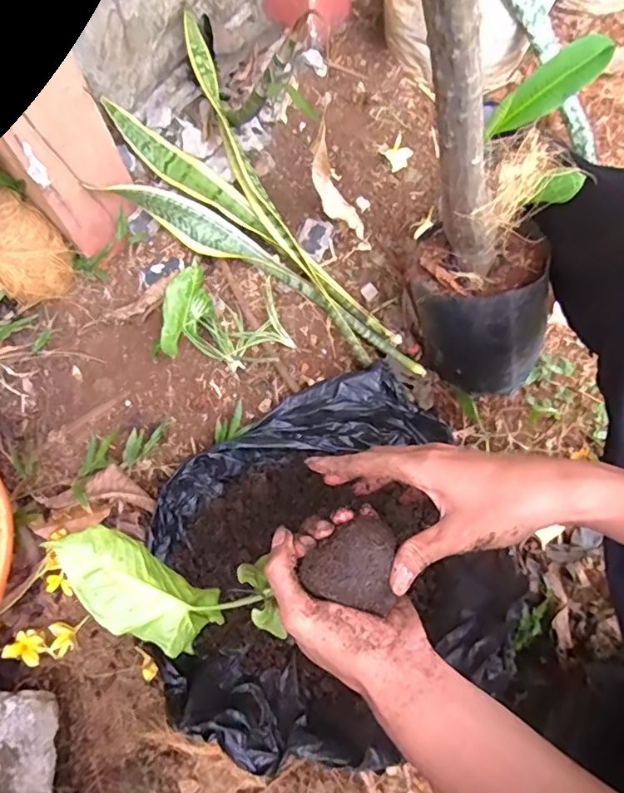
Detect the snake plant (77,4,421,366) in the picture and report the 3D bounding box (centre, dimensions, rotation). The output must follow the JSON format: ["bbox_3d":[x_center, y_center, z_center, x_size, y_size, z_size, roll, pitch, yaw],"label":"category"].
[{"bbox_3d":[-0.059,-0.231,0.715,0.555,0.061,0.258,45,75,3],"label":"snake plant"}]

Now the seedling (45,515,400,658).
[{"bbox_3d":[-0.053,0.128,0.375,0.221,0.089,0.080,-12,65,12],"label":"seedling"}]

